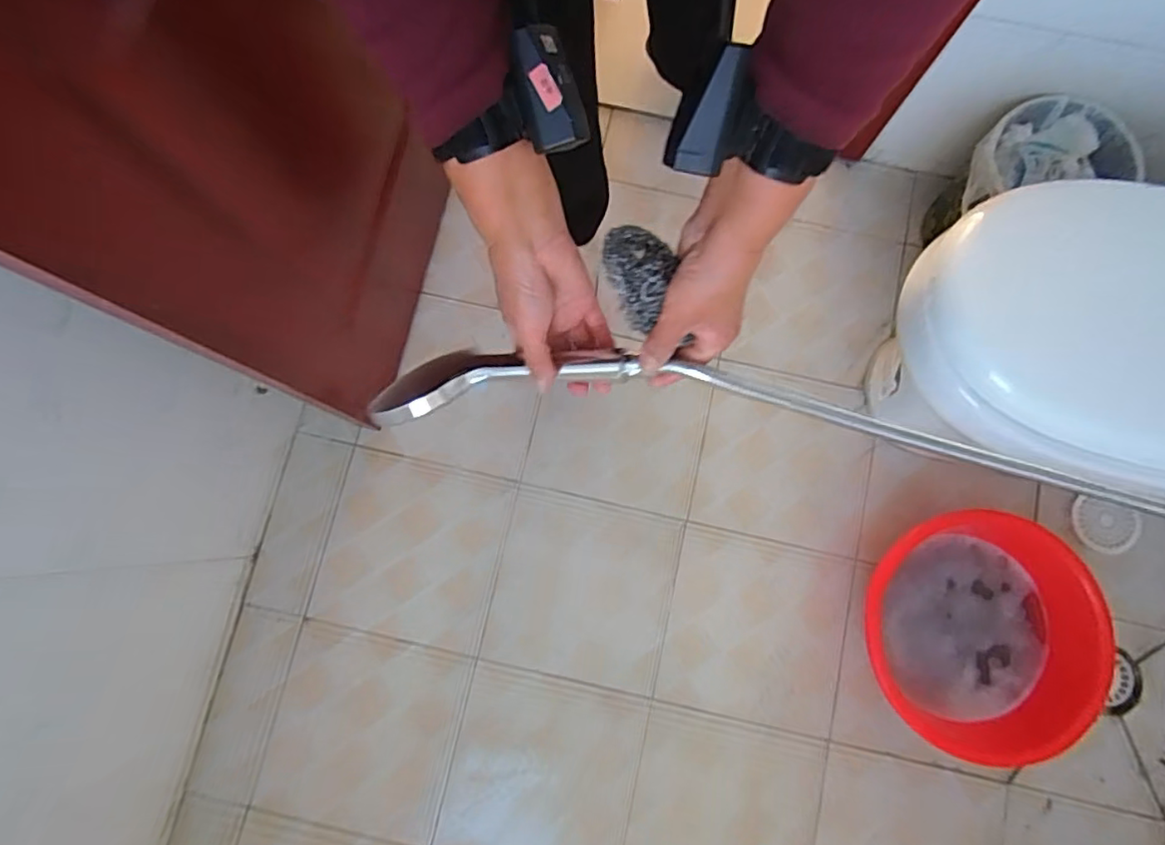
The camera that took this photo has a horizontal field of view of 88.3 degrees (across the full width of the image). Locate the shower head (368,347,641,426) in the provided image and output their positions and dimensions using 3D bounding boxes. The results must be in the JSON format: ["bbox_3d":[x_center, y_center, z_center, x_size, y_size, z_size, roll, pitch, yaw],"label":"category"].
[{"bbox_3d":[-0.067,-0.039,0.519,0.242,0.044,0.054,-6,79,17],"label":"shower head"}]

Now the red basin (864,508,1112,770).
[{"bbox_3d":[0.625,0.333,0.960,0.362,0.177,0.370,-43,82,-7],"label":"red basin"}]

